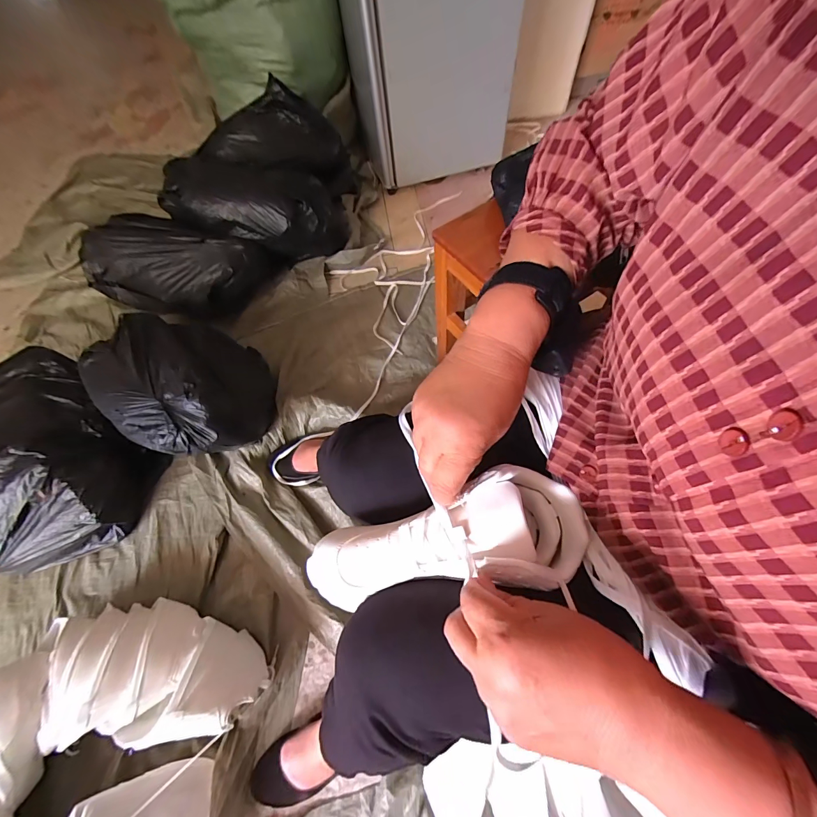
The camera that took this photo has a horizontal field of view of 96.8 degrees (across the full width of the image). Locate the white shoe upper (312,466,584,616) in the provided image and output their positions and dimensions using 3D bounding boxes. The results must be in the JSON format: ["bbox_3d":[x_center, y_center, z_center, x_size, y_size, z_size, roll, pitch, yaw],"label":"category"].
[{"bbox_3d":[0.031,0.120,0.323,0.232,0.085,0.092,-12,63,1],"label":"white shoe upper"}]

